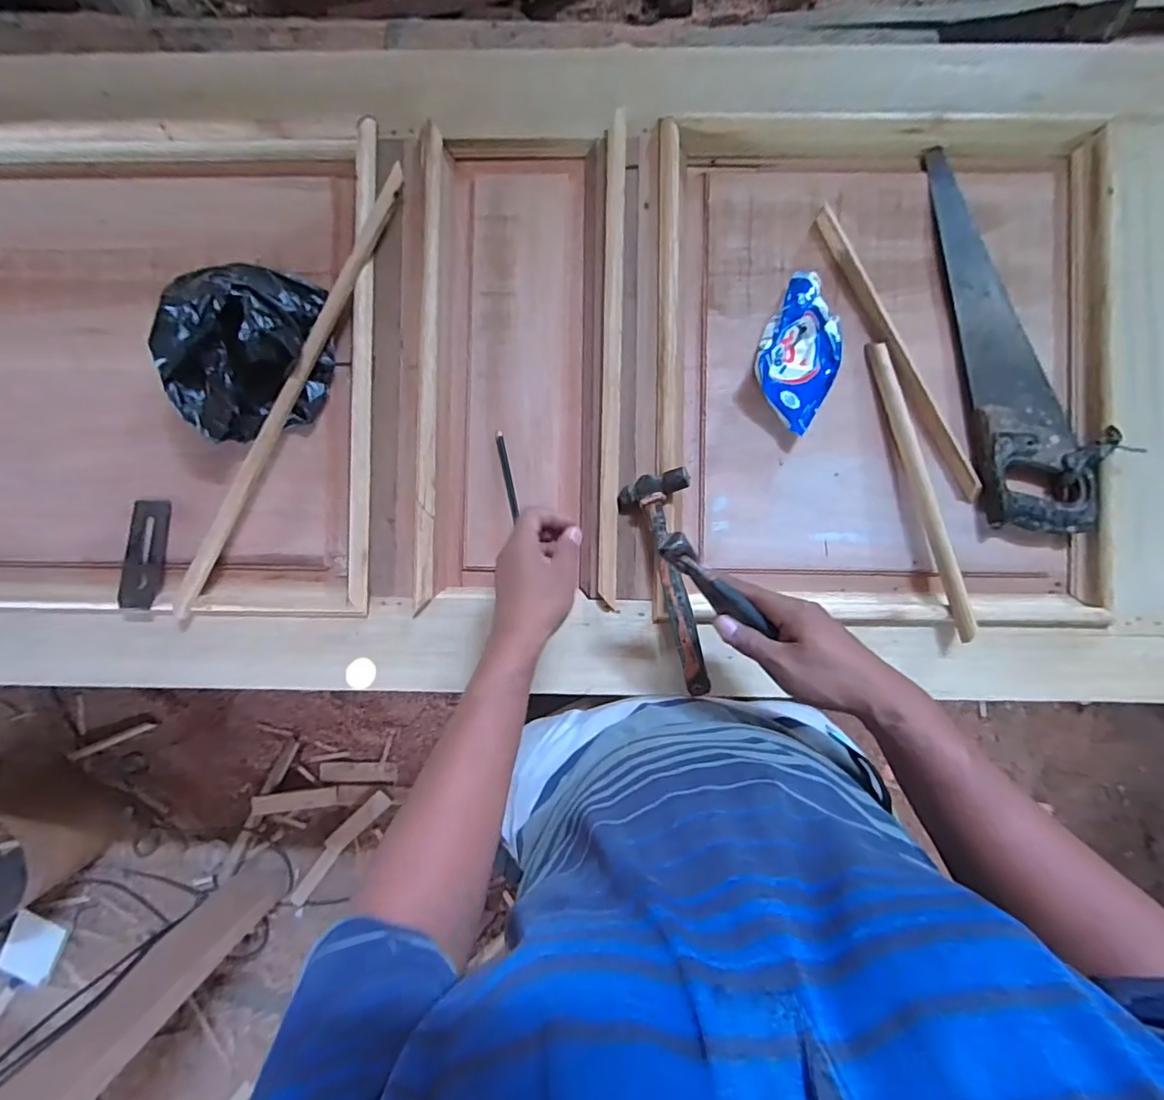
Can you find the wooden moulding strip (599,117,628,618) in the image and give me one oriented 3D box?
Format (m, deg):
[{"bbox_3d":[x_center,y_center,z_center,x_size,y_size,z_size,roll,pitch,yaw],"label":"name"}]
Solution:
[{"bbox_3d":[0.036,-0.219,0.622,0.024,0.012,0.559,1,89,2],"label":"wooden moulding strip"}]

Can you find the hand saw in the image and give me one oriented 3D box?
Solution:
[{"bbox_3d":[0.505,-0.245,0.605,0.143,0.023,0.444,-7,88,2],"label":"hand saw"}]

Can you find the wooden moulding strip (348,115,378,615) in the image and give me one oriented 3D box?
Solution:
[{"bbox_3d":[-0.257,-0.219,0.630,0.023,0.022,0.566,1,89,2],"label":"wooden moulding strip"}]

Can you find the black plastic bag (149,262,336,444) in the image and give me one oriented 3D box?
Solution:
[{"bbox_3d":[-0.372,-0.216,0.594,0.144,0.105,0.191,6,89,2],"label":"black plastic bag"}]

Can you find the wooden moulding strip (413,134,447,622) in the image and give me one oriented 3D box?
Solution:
[{"bbox_3d":[-0.179,-0.216,0.627,0.027,0.019,0.554,1,89,2],"label":"wooden moulding strip"}]

